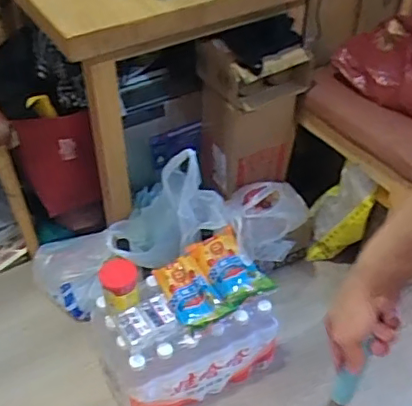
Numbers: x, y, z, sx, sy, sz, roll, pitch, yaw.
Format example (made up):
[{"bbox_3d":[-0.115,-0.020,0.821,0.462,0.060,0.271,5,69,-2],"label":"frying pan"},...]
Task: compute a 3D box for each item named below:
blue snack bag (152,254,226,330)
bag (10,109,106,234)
[{"bbox_3d":[-0.041,0.189,1.228,0.102,0.044,0.187,-21,44,-22],"label":"blue snack bag"},{"bbox_3d":[-0.392,-0.062,1.525,0.199,0.363,0.076,-11,42,-12],"label":"bag"}]

